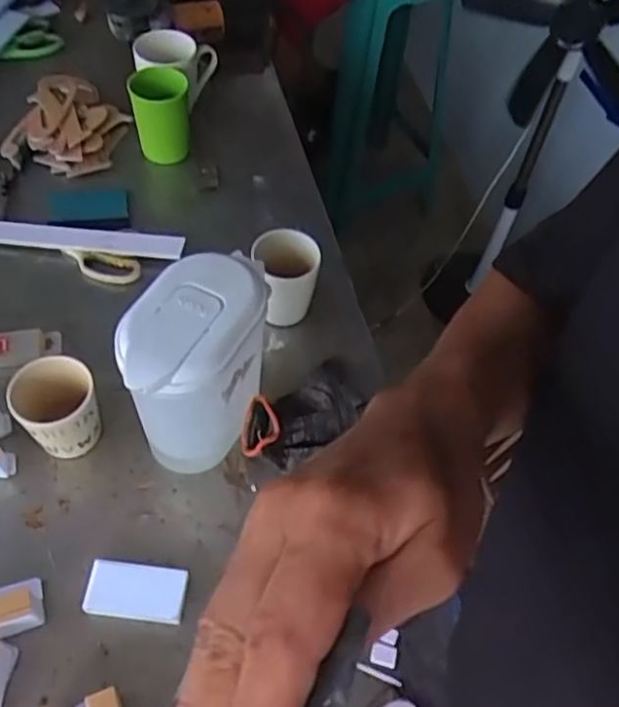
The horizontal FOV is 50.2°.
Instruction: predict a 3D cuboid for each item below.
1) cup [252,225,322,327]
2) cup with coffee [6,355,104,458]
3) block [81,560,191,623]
[{"bbox_3d":[-0.025,-0.085,0.743,0.069,0.097,0.070,3,56,-5],"label":"cup"},{"bbox_3d":[-0.237,0.055,0.633,0.072,0.084,0.070,3,56,-5],"label":"cup with coffee"},{"bbox_3d":[-0.150,0.207,0.575,0.084,0.021,0.042,9,55,-1],"label":"block"}]

